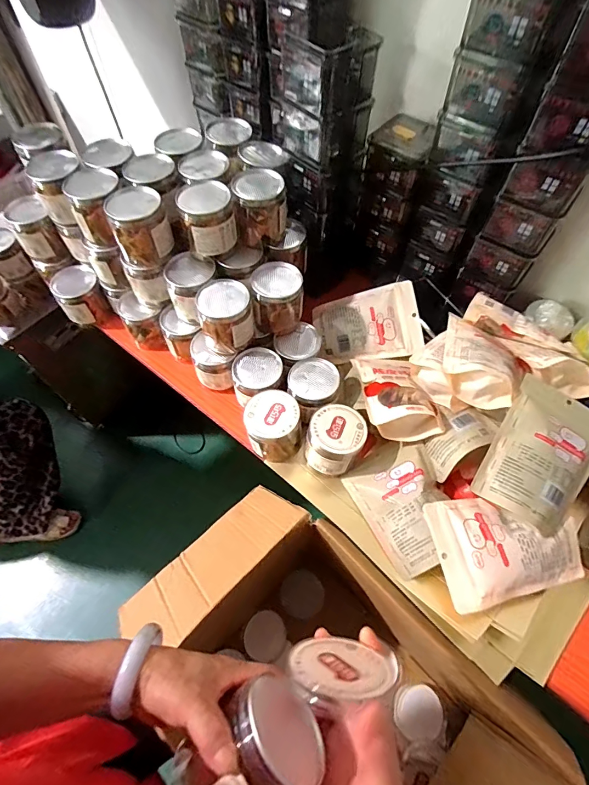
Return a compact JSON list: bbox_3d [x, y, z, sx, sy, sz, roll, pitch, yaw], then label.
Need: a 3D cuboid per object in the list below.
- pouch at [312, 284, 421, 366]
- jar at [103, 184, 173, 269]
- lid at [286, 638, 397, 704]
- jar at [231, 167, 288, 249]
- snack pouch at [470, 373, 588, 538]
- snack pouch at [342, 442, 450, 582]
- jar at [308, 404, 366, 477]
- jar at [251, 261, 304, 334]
[{"bbox_3d":[0.130,-0.119,0.714,0.179,0.024,0.130,-10,75,8],"label":"pouch"},{"bbox_3d":[-0.237,-0.252,0.614,0.081,0.093,0.089,0,60,0],"label":"jar"},{"bbox_3d":[0.040,0.220,0.322,0.083,0.065,0.009,4,89,12],"label":"lid"},{"bbox_3d":[-0.055,-0.300,0.644,0.079,0.092,0.085,0,60,0],"label":"jar"},{"bbox_3d":[0.330,0.083,0.526,0.125,0.029,0.179,29,77,7],"label":"snack pouch"},{"bbox_3d":[0.161,0.159,0.572,0.123,0.029,0.166,-36,55,8],"label":"snack pouch"},{"bbox_3d":[0.061,0.075,0.607,0.083,0.080,0.091,23,62,12],"label":"jar"},{"bbox_3d":[-0.027,-0.157,0.653,0.079,0.085,0.084,0,60,0],"label":"jar"}]

